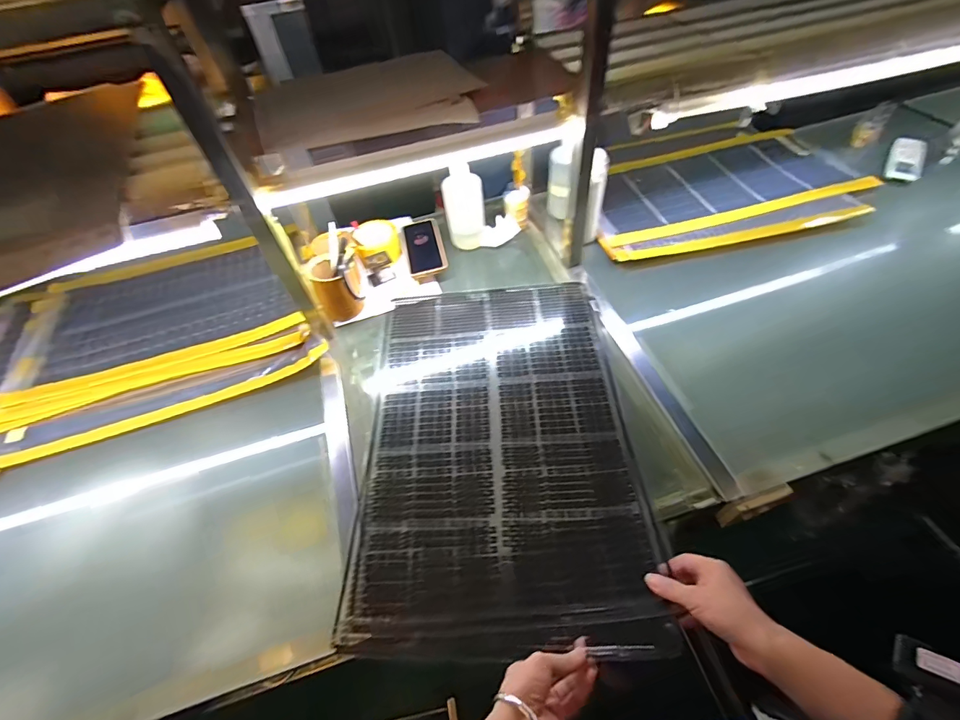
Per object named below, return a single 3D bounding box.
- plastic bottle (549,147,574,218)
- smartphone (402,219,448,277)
[{"bbox_3d":[0.173,-0.380,0.895,0.046,0.162,0.054,3,53,7],"label":"plastic bottle"},{"bbox_3d":[-0.118,-0.239,0.872,0.078,0.010,0.160,-17,56,2],"label":"smartphone"}]

